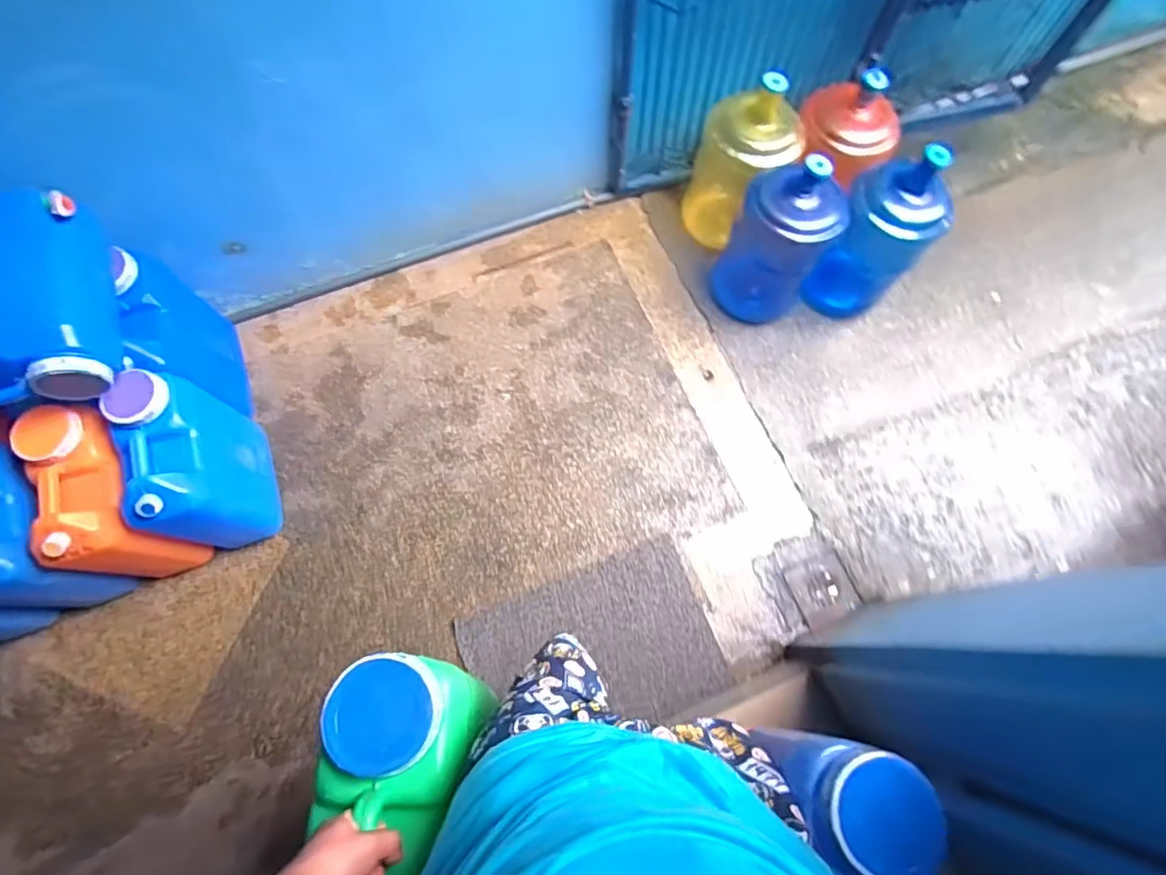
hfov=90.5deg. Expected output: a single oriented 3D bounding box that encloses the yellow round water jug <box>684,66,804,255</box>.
[{"bbox_3d":[0.445,-0.751,1.598,0.229,0.460,0.240,0,72,0],"label":"yellow round water jug"}]

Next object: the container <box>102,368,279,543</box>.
[{"bbox_3d":[-0.885,0.059,1.349,0.157,0.389,0.335,-12,73,-4],"label":"container"}]

